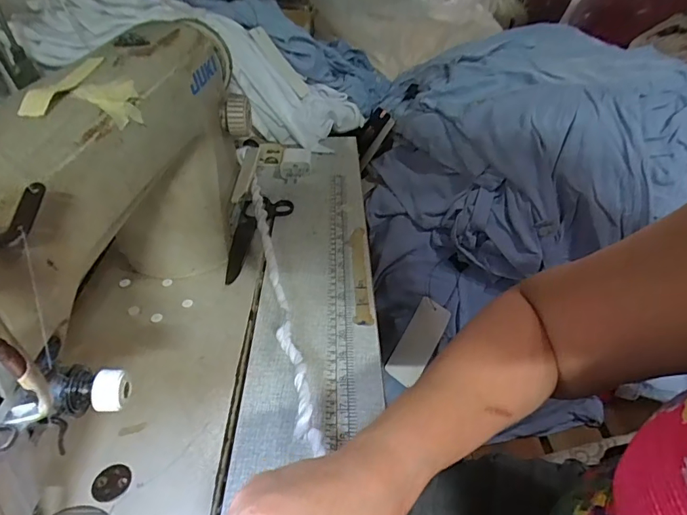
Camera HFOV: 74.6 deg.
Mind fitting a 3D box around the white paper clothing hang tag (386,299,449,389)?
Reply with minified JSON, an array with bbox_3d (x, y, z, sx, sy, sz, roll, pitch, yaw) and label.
[{"bbox_3d":[0.100,0.114,0.606,0.050,0.117,0.007,34,13,34],"label":"white paper clothing hang tag"}]

